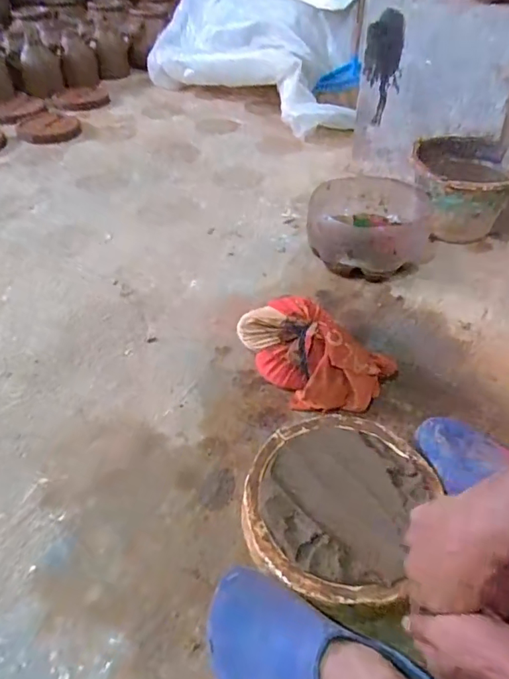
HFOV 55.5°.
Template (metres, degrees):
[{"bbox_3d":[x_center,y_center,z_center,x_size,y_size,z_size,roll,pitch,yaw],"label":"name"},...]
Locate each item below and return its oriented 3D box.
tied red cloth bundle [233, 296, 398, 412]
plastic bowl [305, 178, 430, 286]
[{"bbox_3d":[0.096,0.015,0.772,0.164,0.100,0.230,-31,52,-28],"label":"tied red cloth bundle"},{"bbox_3d":[0.243,-0.232,1.012,0.257,0.116,0.225,9,45,8],"label":"plastic bowl"}]

